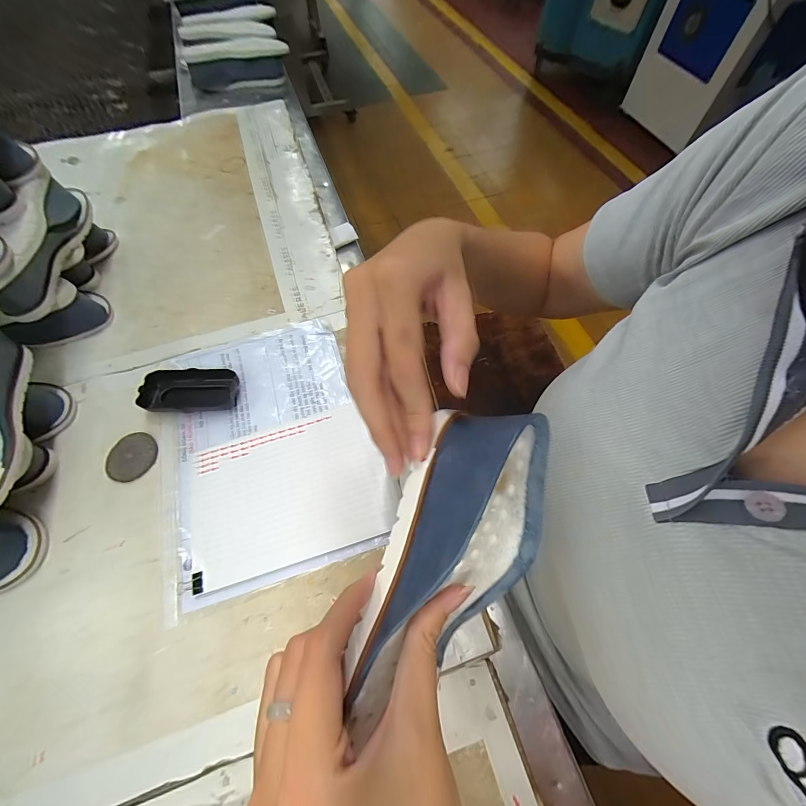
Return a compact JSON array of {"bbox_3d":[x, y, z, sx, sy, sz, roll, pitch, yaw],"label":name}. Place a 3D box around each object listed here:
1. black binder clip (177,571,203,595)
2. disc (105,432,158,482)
[{"bbox_3d":[-0.203,0.174,0.337,0.023,0.007,0.020,-14,63,-6],"label":"black binder clip"},{"bbox_3d":[-0.308,0.061,0.400,0.051,0.008,0.056,0,62,1],"label":"disc"}]

